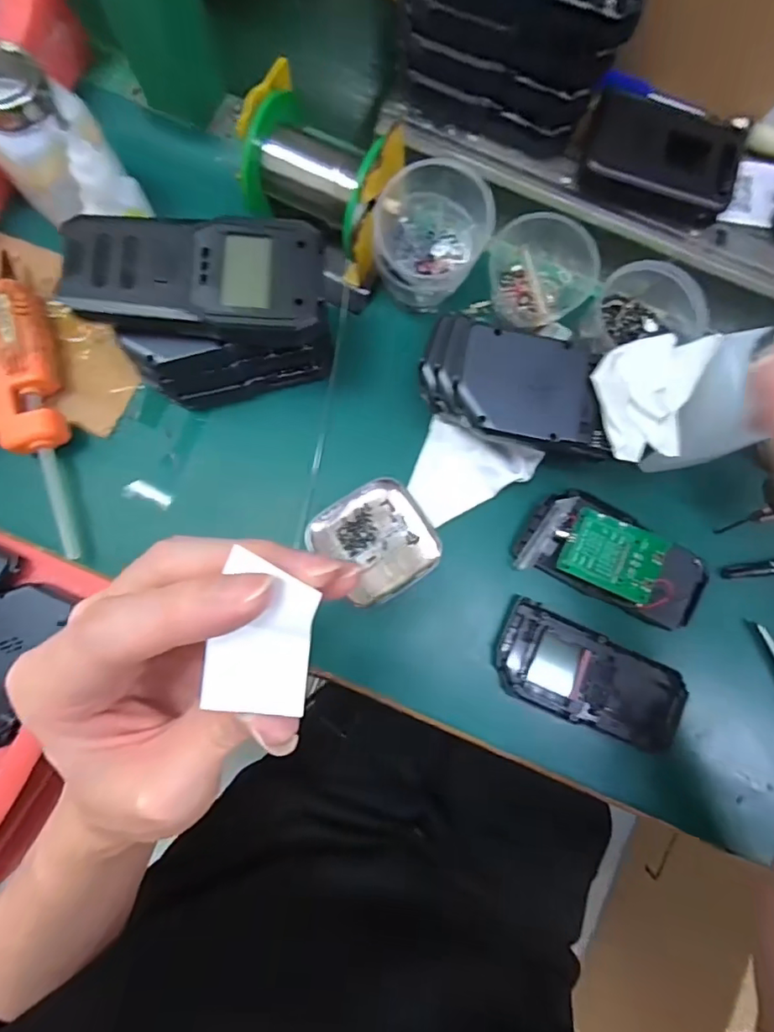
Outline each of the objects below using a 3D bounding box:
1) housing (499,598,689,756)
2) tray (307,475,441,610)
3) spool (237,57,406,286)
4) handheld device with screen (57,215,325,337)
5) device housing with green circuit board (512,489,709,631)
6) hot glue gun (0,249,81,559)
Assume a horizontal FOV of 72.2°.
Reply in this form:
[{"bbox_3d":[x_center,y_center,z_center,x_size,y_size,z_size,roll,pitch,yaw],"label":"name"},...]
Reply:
[{"bbox_3d":[0.126,0.102,0.337,0.118,0.013,0.057,25,82,2],"label":"housing"},{"bbox_3d":[-0.007,0.016,0.343,0.069,0.007,0.070,-37,85,-6],"label":"tray"},{"bbox_3d":[-0.038,-0.202,0.325,0.084,0.073,0.067,24,82,2],"label":"spool"},{"bbox_3d":[-0.099,-0.127,0.282,0.128,0.025,0.060,0,82,-2],"label":"handheld device with screen"},{"bbox_3d":[0.145,0.025,0.336,0.115,0.029,0.059,22,82,1],"label":"device housing with green circuit board"},{"bbox_3d":[-0.257,-0.061,0.330,0.105,0.030,0.183,-11,82,-3],"label":"hot glue gun"}]

